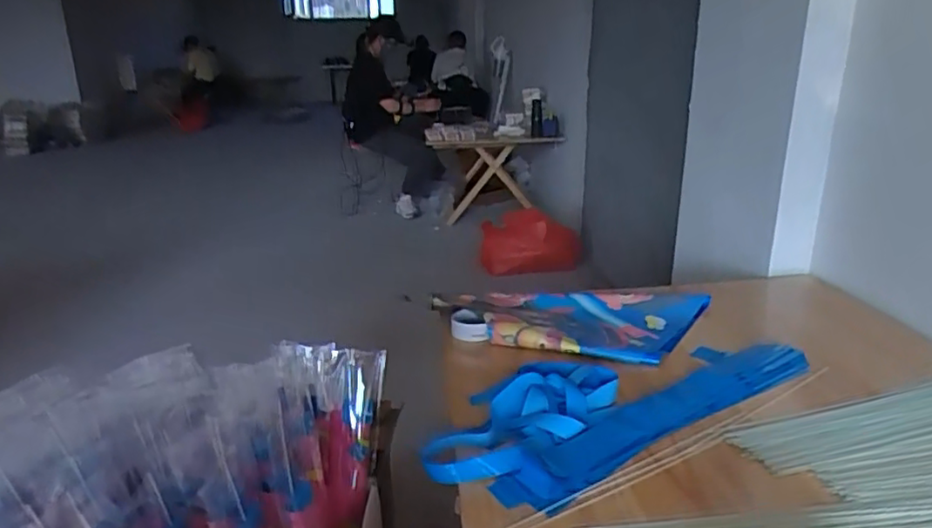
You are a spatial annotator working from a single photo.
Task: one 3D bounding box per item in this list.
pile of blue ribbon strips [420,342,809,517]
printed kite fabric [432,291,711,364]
[{"bbox_3d":[0.212,0.171,0.856,0.569,0.025,0.213,-14,23,-32],"label":"pile of blue ribbon strips"},{"bbox_3d":[0.180,0.101,1.084,0.484,0.038,0.243,2,20,3],"label":"printed kite fabric"}]

